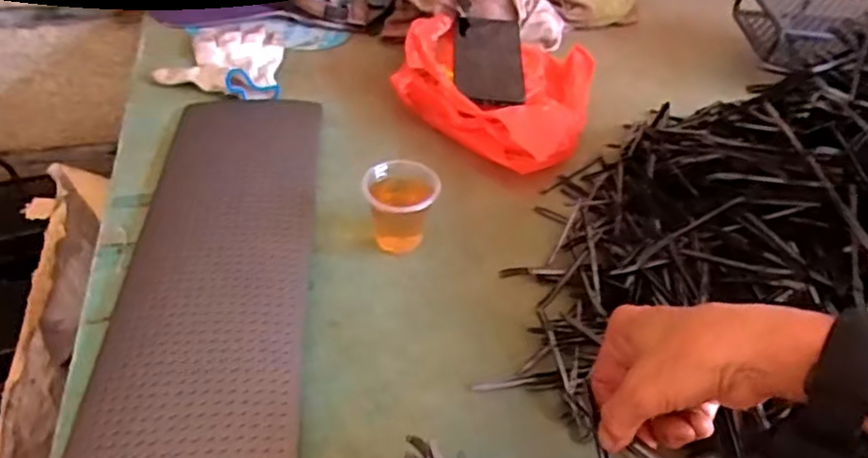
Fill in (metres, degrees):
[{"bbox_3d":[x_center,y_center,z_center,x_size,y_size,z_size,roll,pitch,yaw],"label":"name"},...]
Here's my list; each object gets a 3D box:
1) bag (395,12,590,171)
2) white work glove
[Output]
[{"bbox_3d":[0.068,-0.157,0.707,0.224,0.067,0.191,28,47,23],"label":"bag"},{"bbox_3d":[-0.245,-0.199,0.753,0.134,0.028,0.148,1,43,-4],"label":"white work glove"}]

